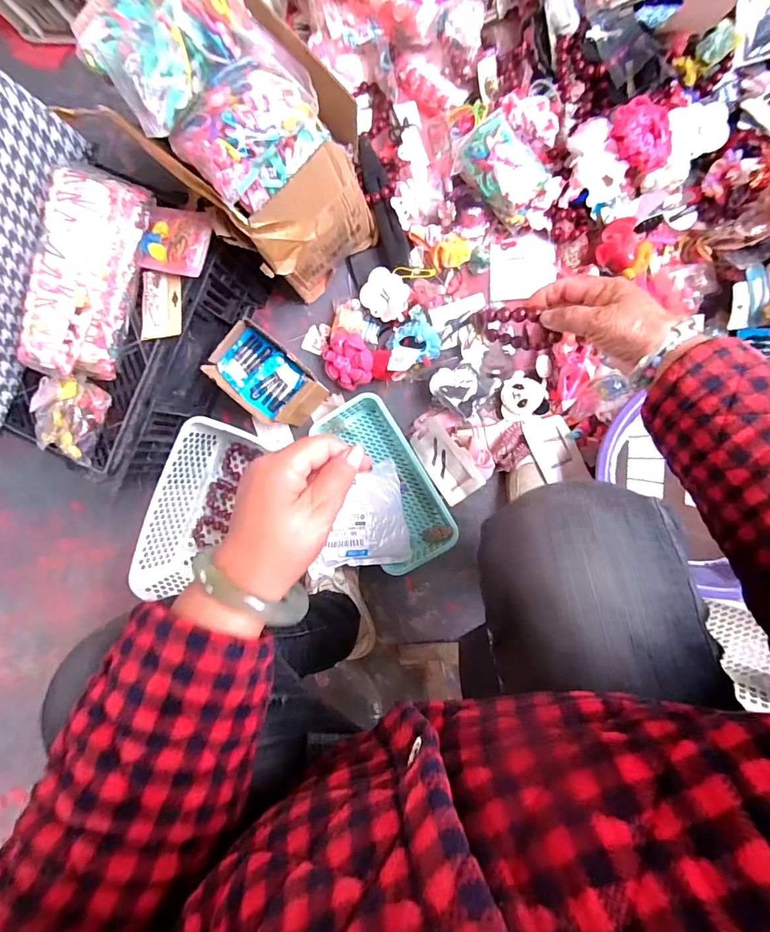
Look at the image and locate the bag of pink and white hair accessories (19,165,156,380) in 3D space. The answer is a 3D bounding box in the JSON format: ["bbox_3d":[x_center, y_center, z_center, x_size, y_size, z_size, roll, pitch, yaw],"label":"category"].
[{"bbox_3d":[-0.353,-0.221,0.531,0.097,0.063,0.233,13,94,7],"label":"bag of pink and white hair accessories"}]

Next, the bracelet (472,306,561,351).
[{"bbox_3d":[0.132,-0.140,0.457,0.082,0.070,0.023,23,95,6],"label":"bracelet"}]

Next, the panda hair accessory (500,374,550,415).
[{"bbox_3d":[0.212,-0.109,0.685,0.068,0.020,0.060,2,92,7],"label":"panda hair accessory"}]

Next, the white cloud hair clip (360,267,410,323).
[{"bbox_3d":[0.001,-0.260,0.686,0.079,0.024,0.062,43,96,4],"label":"white cloud hair clip"}]

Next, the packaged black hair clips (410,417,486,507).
[{"bbox_3d":[0.091,-0.007,0.678,0.065,0.010,0.120,-41,78,30],"label":"packaged black hair clips"}]

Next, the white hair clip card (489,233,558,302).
[{"bbox_3d":[0.213,-0.307,0.698,0.098,0.007,0.087,-5,100,15],"label":"white hair clip card"}]

